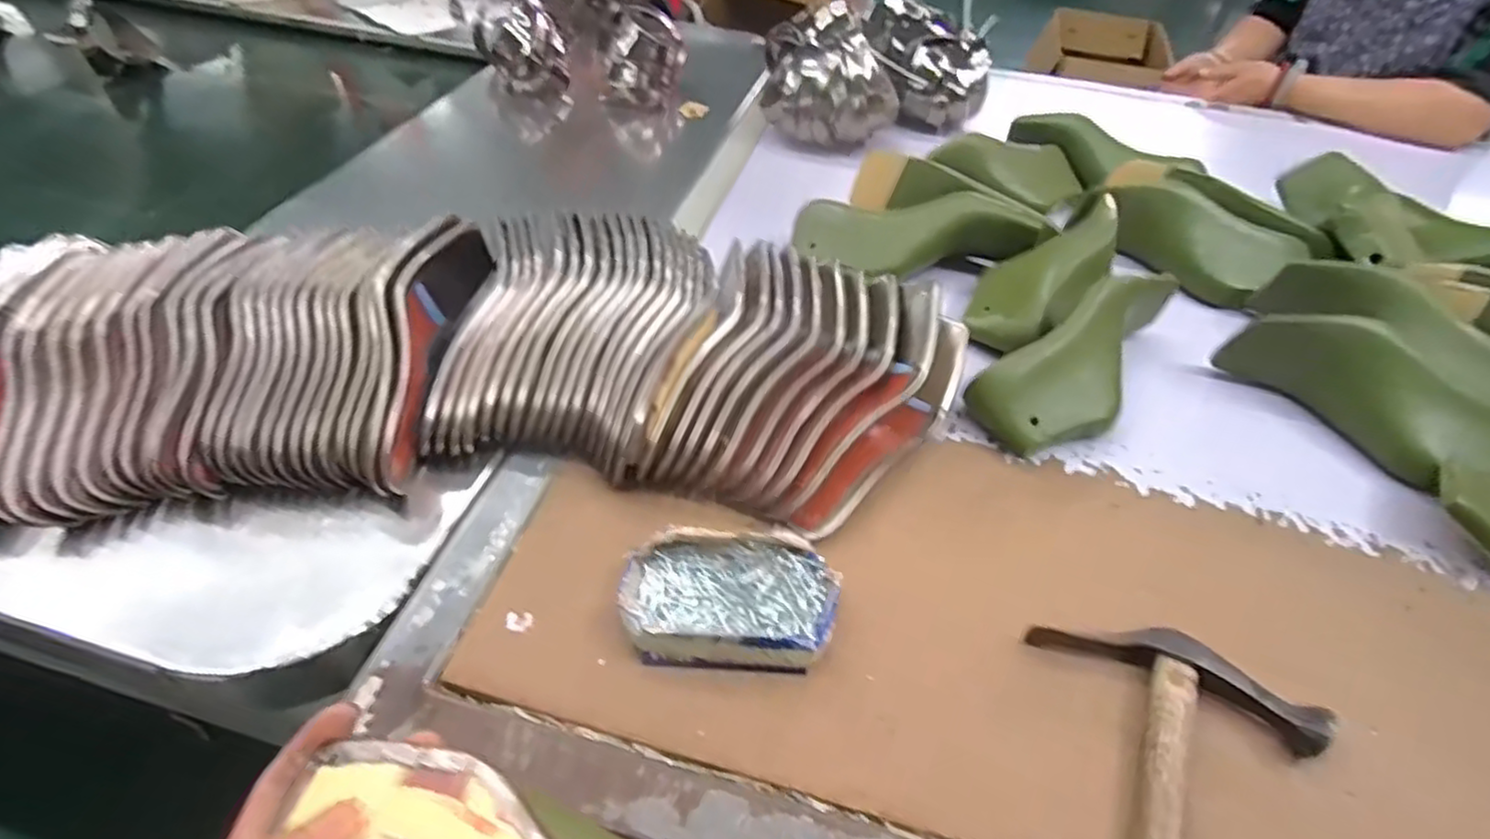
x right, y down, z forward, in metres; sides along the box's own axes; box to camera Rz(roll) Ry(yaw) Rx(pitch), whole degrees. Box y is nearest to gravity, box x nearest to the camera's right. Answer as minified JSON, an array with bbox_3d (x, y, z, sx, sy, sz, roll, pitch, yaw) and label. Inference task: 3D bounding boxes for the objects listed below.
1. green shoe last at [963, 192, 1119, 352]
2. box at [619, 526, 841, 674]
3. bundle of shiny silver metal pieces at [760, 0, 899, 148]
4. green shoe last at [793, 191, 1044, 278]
[{"bbox_3d":[0.284,-0.141,0.649,0.092,0.060,0.210,31,53,22],"label":"green shoe last"},{"bbox_3d":[-0.009,0.111,0.430,0.129,0.029,0.085,5,46,0],"label":"box"},{"bbox_3d":[0.113,-0.450,0.891,0.173,0.115,0.178,5,47,0],"label":"bundle of shiny silver metal pieces"},{"bbox_3d":[0.162,-0.181,0.663,0.223,0.063,0.064,3,46,-2],"label":"green shoe last"}]

